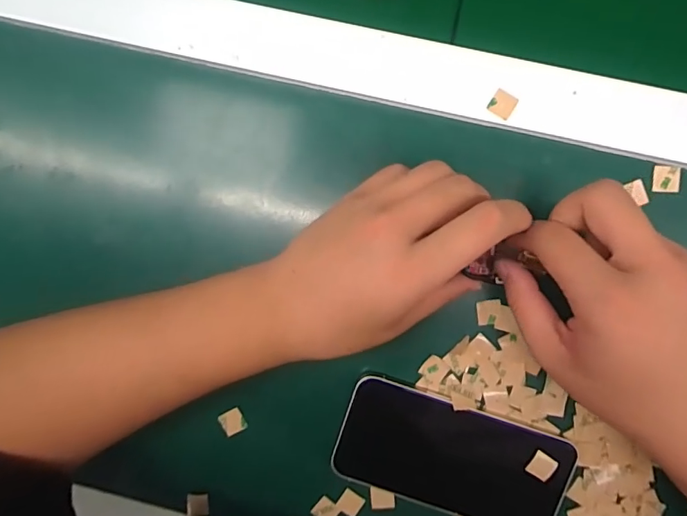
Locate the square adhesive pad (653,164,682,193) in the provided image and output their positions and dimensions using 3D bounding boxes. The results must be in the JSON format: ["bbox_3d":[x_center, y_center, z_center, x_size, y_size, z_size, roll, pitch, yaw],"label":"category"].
[{"bbox_3d":[0.194,-0.047,0.281,0.014,0.004,0.016,4,95,4],"label":"square adhesive pad"}]

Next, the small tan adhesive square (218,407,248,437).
[{"bbox_3d":[-0.074,0.111,0.316,0.016,0.004,0.017,-23,104,-2],"label":"small tan adhesive square"}]

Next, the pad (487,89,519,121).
[{"bbox_3d":[0.097,-0.093,0.284,0.014,0.004,0.014,32,96,1],"label":"pad"}]

